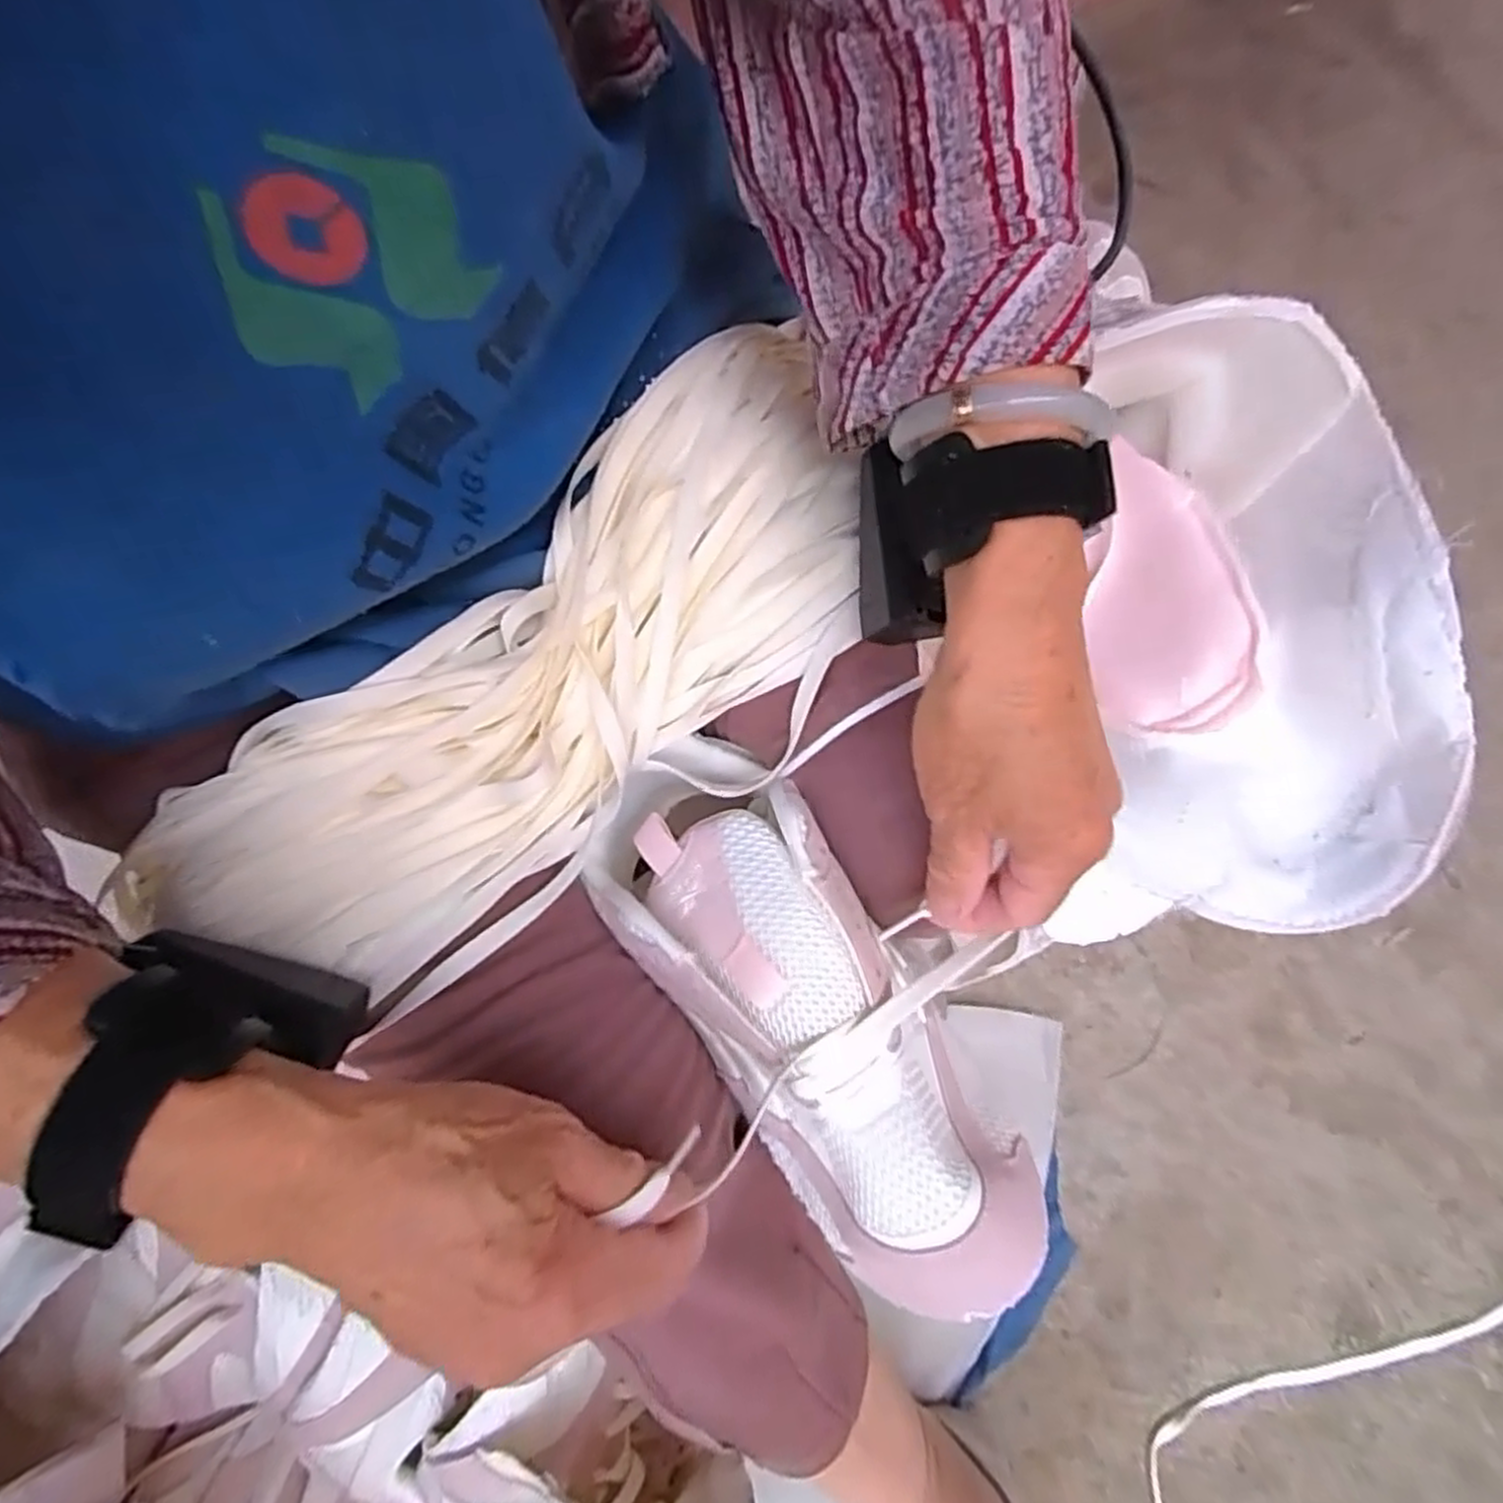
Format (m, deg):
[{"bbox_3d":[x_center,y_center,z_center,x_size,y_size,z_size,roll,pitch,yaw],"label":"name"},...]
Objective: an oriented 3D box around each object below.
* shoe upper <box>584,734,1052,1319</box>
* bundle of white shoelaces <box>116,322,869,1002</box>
[{"bbox_3d":[0.022,0.105,0.316,0.086,0.066,0.219,-32,75,-12],"label":"shoe upper"},{"bbox_3d":[-0.072,-0.029,0.306,0.311,0.022,0.115,-45,100,-8],"label":"bundle of white shoelaces"}]

